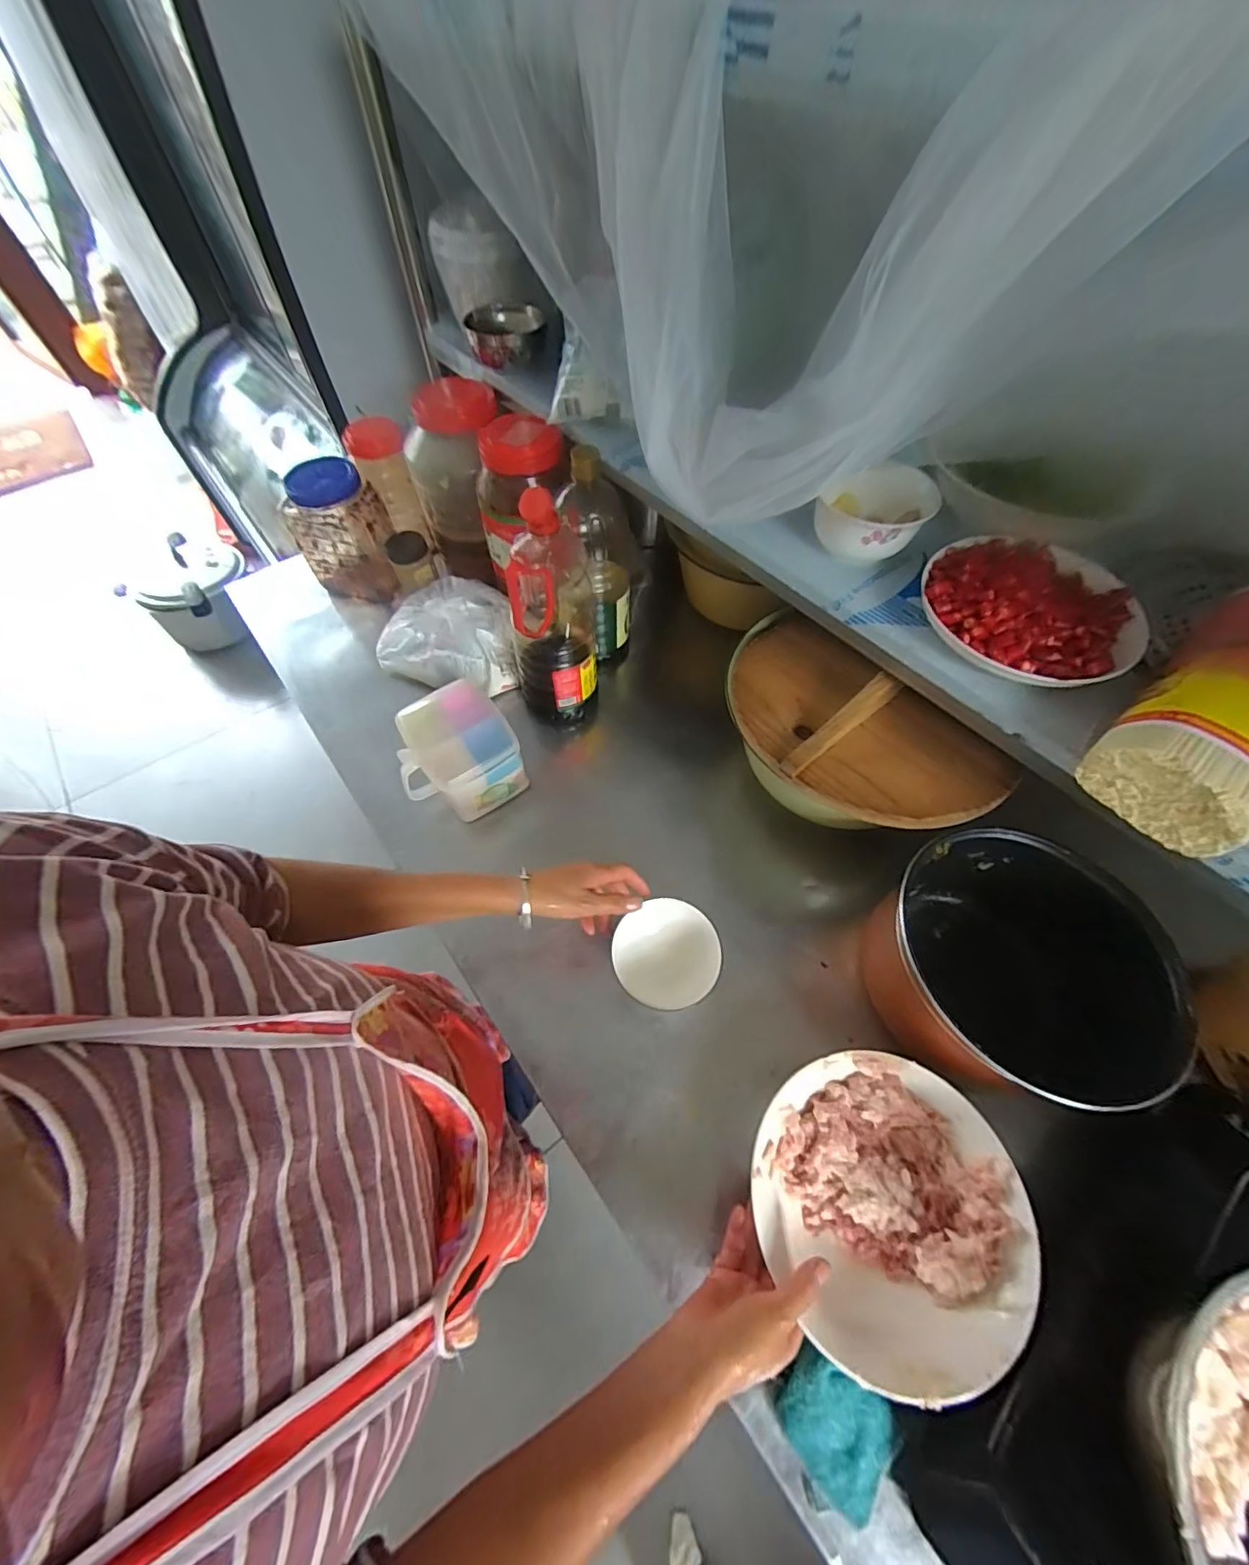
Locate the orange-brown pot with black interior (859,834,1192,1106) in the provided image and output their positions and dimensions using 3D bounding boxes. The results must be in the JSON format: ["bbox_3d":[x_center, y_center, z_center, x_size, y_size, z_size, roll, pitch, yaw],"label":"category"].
[{"bbox_3d":[0.370,0.181,0.521,0.220,0.157,0.210,0,59,0],"label":"orange-brown pot with black interior"}]

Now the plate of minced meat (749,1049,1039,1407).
[{"bbox_3d":[0.216,0.351,0.451,0.204,0.057,0.206,0,59,0],"label":"plate of minced meat"}]

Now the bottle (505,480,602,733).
[{"bbox_3d":[-0.089,-0.186,0.662,0.104,0.324,0.088,-8,60,-5],"label":"bottle"}]

